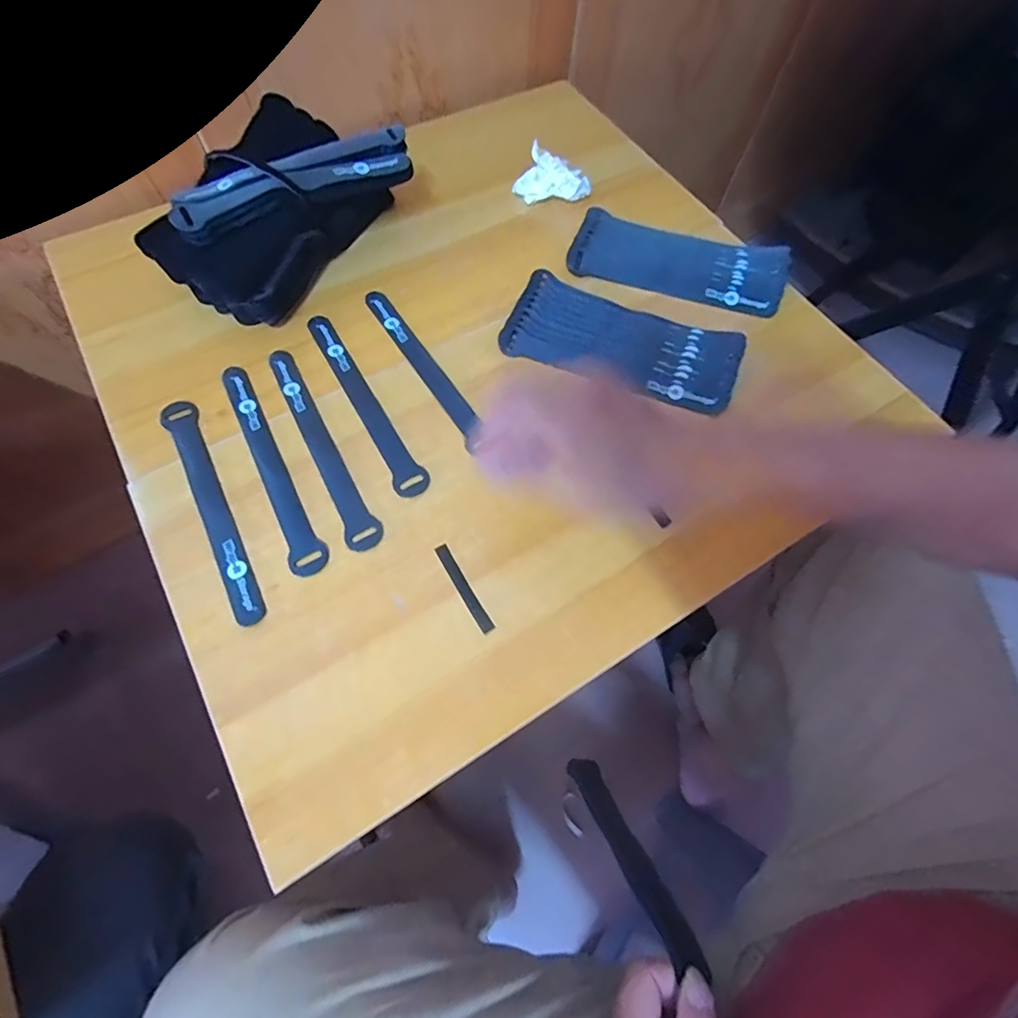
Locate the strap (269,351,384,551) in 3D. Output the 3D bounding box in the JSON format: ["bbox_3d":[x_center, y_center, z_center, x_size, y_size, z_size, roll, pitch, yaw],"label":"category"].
[{"bbox_3d":[-0.149,-0.052,0.401,0.024,0.004,0.195,-27,70,-14],"label":"strap"}]

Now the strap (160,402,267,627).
[{"bbox_3d":[-0.220,-0.003,0.378,0.022,0.005,0.195,-26,70,-13],"label":"strap"}]

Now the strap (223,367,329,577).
[{"bbox_3d":[-0.183,-0.036,0.395,0.025,0.004,0.195,-25,70,-13],"label":"strap"}]

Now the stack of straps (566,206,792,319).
[{"bbox_3d":[0.164,-0.244,0.493,0.199,0.011,0.091,18,67,5],"label":"stack of straps"}]

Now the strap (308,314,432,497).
[{"bbox_3d":[-0.119,-0.090,0.421,0.024,0.004,0.194,-28,71,-14],"label":"strap"}]

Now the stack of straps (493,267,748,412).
[{"bbox_3d":[0.099,-0.147,0.447,0.200,0.016,0.090,24,67,7],"label":"stack of straps"}]

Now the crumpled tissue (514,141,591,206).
[{"bbox_3d":[0.045,-0.339,0.522,0.076,0.035,0.043,4,66,-1],"label":"crumpled tissue"}]

